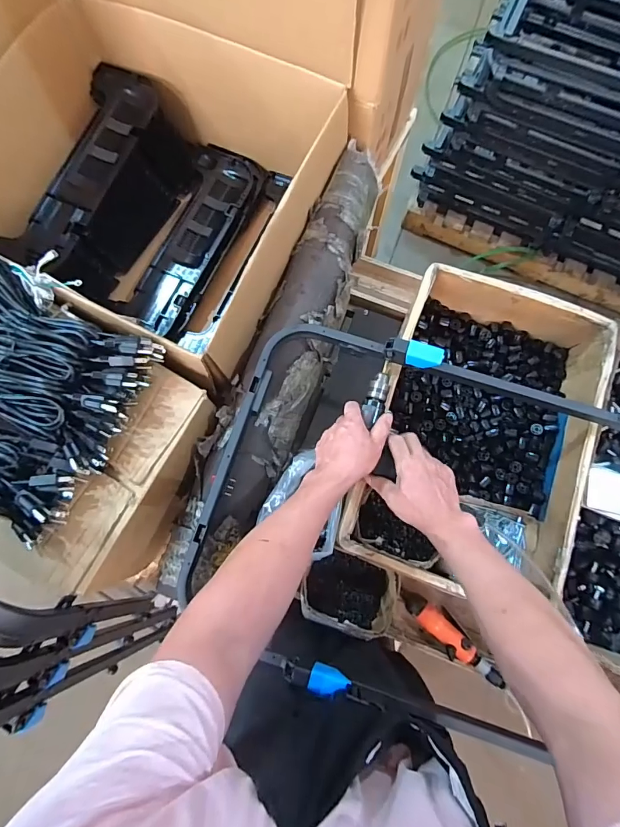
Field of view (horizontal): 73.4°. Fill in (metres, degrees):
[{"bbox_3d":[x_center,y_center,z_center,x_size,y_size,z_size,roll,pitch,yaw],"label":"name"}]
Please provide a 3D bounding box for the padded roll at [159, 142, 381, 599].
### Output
[{"bbox_3d":[-0.034,-0.099,0.716,0.130,0.095,0.828,22,79,5],"label":"padded roll"}]

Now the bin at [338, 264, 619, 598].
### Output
[{"bbox_3d":[0.289,0.037,0.738,0.337,0.140,0.506,18,78,5],"label":"bin"}]

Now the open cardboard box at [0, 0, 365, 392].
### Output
[{"bbox_3d":[-0.295,-0.451,0.697,0.595,0.505,0.570,25,79,6],"label":"open cardboard box"}]

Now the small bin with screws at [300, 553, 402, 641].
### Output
[{"bbox_3d":[0.074,0.327,0.758,0.163,0.081,0.131,18,78,5],"label":"small bin with screws"}]

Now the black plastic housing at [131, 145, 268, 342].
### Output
[{"bbox_3d":[-0.243,-0.393,0.913,0.166,0.058,0.435,20,79,5],"label":"black plastic housing"}]

